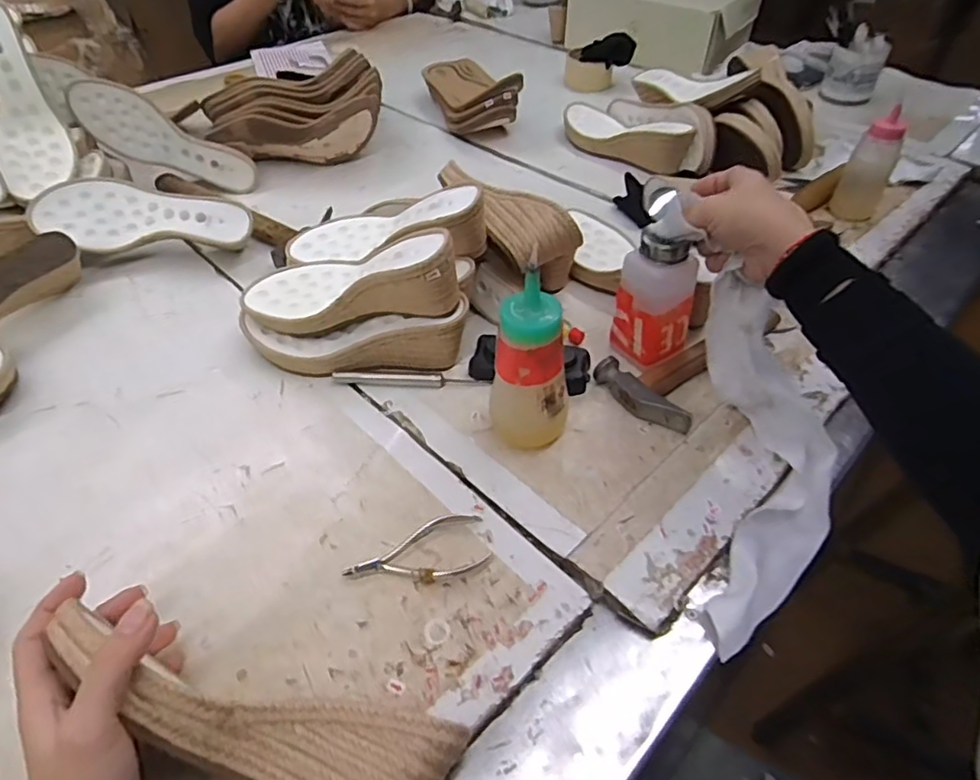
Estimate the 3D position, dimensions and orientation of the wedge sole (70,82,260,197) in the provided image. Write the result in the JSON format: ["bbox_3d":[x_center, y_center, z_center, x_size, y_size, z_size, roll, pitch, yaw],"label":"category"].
[{"bbox_3d":[-0.426,-0.326,0.779,0.226,0.080,0.040,23,40,-19],"label":"wedge sole"}]

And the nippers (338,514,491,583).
[{"bbox_3d":[-0.049,0.119,0.420,0.101,0.008,0.046,-21,47,-20],"label":"nippers"}]

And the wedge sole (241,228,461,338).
[{"bbox_3d":[-0.121,-0.093,0.537,0.225,0.066,0.077,-4,40,28],"label":"wedge sole"}]

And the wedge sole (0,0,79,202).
[{"bbox_3d":[-0.528,-0.323,0.654,0.073,0.221,0.047,-16,7,-15],"label":"wedge sole"}]

